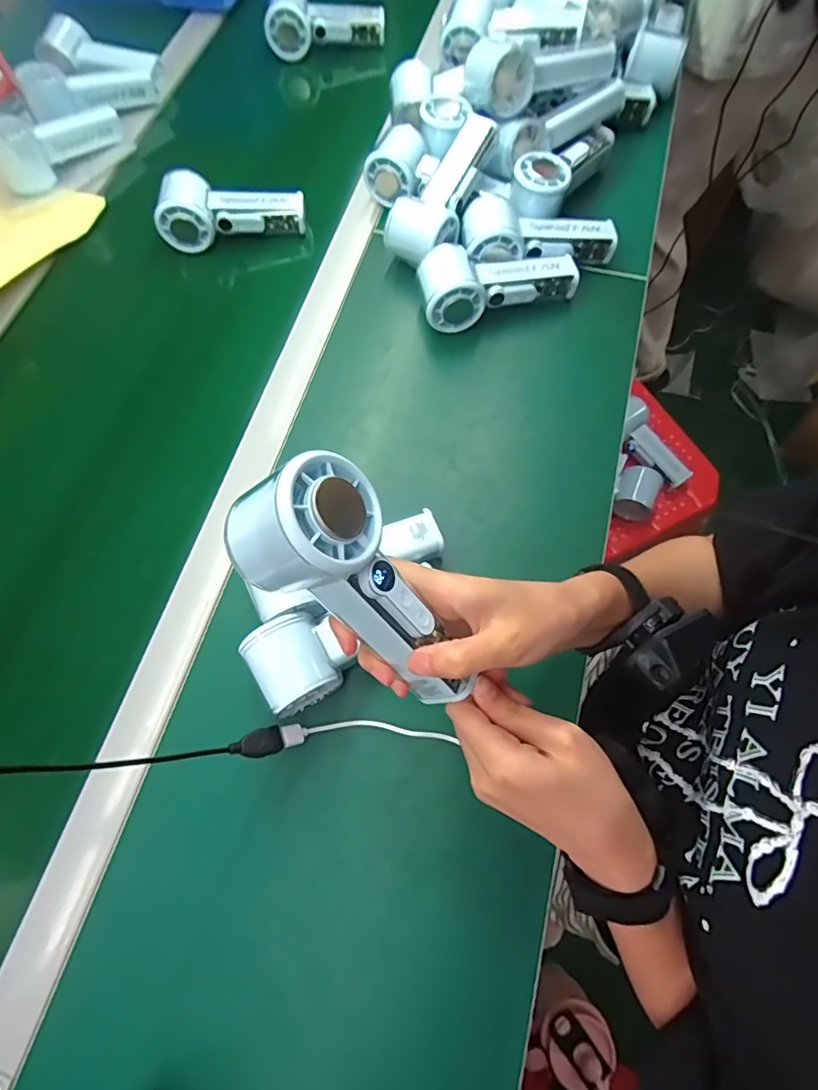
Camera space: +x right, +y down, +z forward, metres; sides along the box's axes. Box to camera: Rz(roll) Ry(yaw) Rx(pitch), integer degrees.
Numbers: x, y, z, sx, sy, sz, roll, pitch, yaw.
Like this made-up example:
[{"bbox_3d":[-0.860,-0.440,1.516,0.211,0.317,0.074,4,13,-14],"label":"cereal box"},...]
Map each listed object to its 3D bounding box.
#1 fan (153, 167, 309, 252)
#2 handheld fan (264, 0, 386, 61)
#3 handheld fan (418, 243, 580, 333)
[{"bbox_3d":[-0.189,-0.359,0.565,0.148,0.049,0.055,1,69,1],"label":"fan"},{"bbox_3d":[-0.111,-0.686,0.690,0.157,0.055,0.038,-1,69,3],"label":"handheld fan"},{"bbox_3d":[0.088,-0.249,0.505,0.152,0.056,0.056,-9,69,-2],"label":"handheld fan"}]

